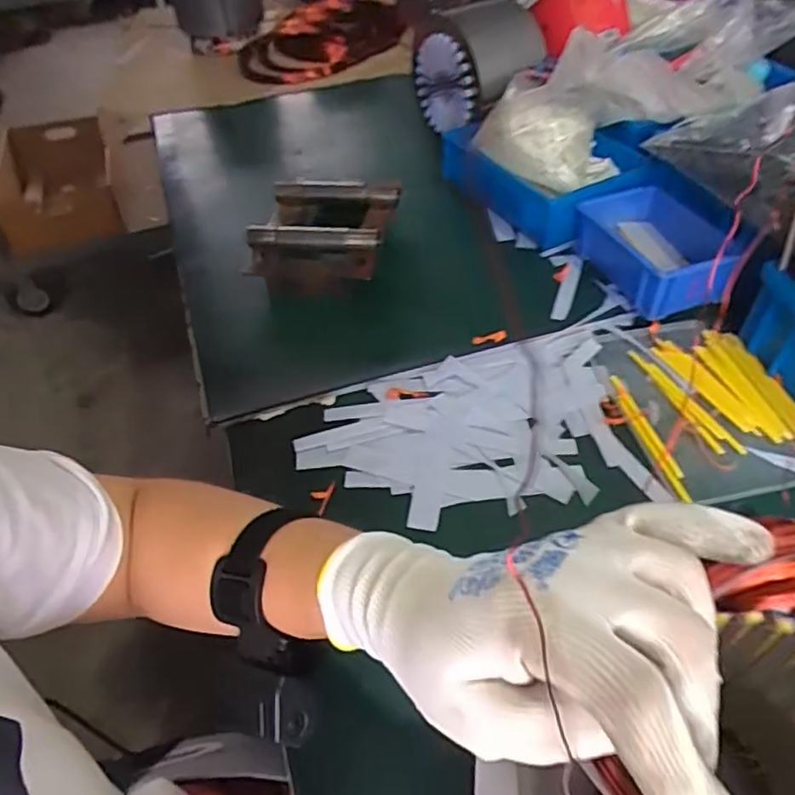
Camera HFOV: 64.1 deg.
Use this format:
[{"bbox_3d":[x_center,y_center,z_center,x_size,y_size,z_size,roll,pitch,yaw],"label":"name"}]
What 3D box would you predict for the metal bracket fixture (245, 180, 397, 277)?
[{"bbox_3d":[-0.079,-0.171,0.670,0.137,0.049,0.147,7,47,10],"label":"metal bracket fixture"}]

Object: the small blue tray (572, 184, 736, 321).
[{"bbox_3d":[0.243,-0.141,0.615,0.087,0.055,0.145,-13,47,-10],"label":"small blue tray"}]

